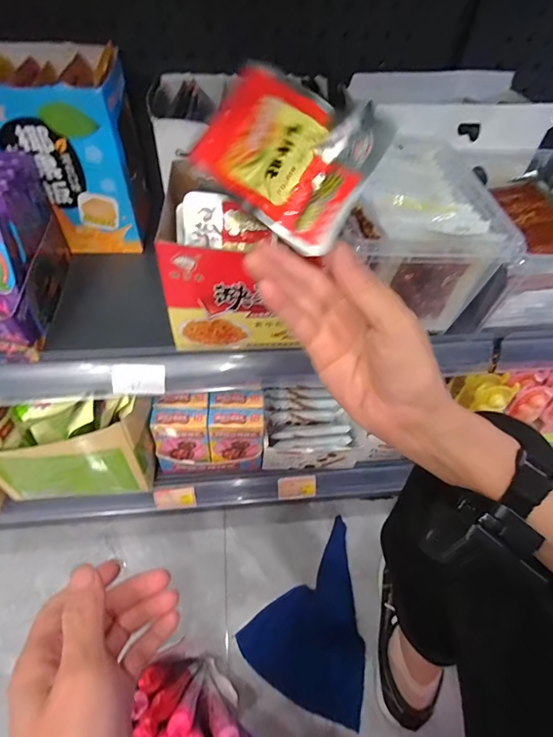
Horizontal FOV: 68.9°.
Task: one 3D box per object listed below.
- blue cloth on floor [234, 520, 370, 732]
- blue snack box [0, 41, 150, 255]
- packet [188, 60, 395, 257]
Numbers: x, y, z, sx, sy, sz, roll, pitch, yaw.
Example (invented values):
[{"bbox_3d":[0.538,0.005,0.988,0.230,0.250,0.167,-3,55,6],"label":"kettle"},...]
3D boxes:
[{"bbox_3d":[0.084,0.375,0.602,0.176,0.013,0.230,36,59,21],"label":"blue cloth on floor"},{"bbox_3d":[-0.246,-0.252,0.465,0.158,0.173,0.144,-4,54,-7],"label":"blue snack box"},{"bbox_3d":[0.006,-0.145,0.269,0.086,0.009,0.145,-50,62,14],"label":"packet"}]

